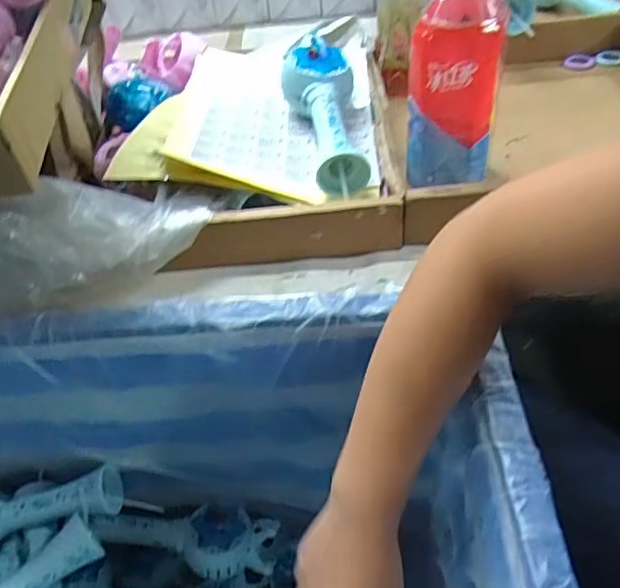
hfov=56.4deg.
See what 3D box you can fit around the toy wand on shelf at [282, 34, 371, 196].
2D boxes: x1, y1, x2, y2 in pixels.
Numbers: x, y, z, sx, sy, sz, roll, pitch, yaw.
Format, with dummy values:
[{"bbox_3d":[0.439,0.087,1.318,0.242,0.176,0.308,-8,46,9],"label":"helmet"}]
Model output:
[{"bbox_3d":[0.015,-0.193,0.598,0.082,0.069,0.219,-5,44,3],"label":"toy wand on shelf"}]

